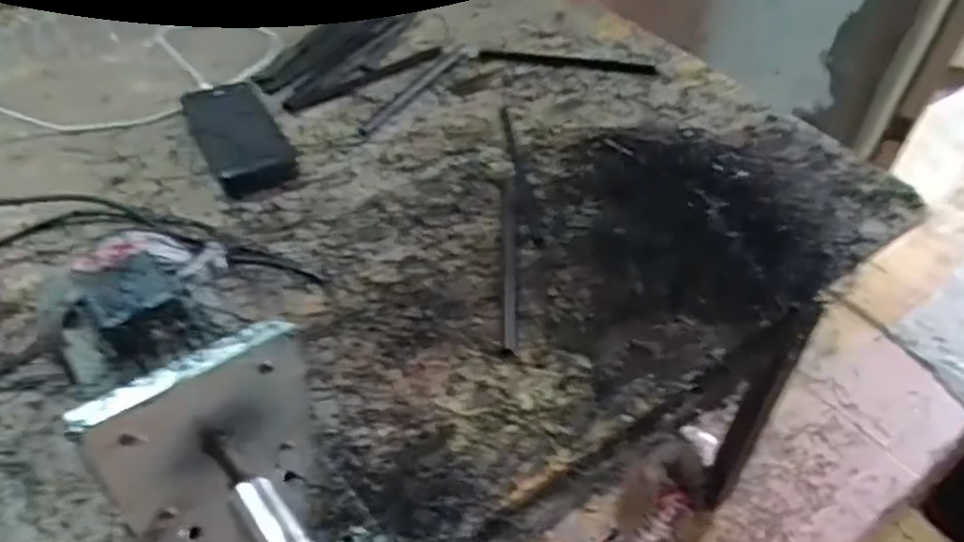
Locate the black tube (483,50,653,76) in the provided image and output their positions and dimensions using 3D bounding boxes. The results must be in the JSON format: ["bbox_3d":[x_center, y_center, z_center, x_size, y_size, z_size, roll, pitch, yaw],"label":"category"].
[{"bbox_3d":[0.100,-0.245,0.861,0.201,0.007,0.017,7,44,2],"label":"black tube"}]

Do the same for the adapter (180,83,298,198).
[{"bbox_3d":[-0.231,-0.135,0.708,0.073,0.029,0.159,-19,49,-23],"label":"adapter"}]

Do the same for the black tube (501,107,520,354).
[{"bbox_3d":[0.026,-0.057,0.660,0.017,0.016,0.332,4,44,-2],"label":"black tube"}]

